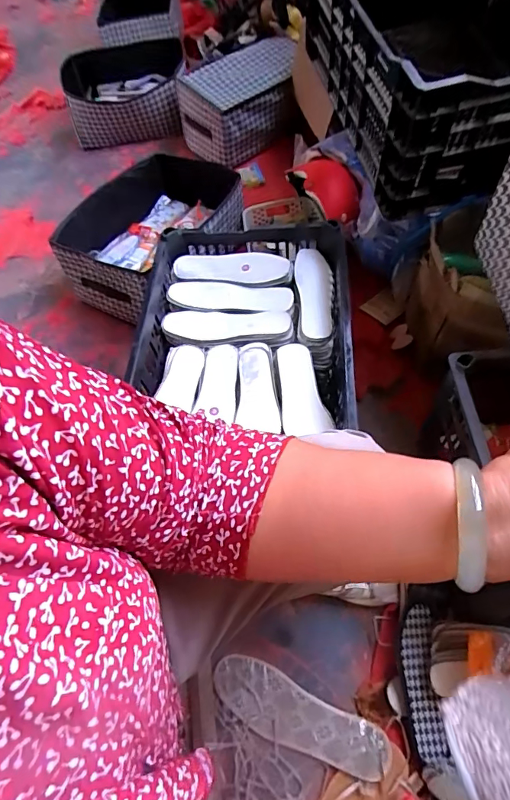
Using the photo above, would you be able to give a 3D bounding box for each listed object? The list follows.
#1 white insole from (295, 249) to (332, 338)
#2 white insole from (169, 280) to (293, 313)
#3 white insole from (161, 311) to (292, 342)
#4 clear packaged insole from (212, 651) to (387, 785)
[{"bbox_3d":[0.106,-0.191,0.790,0.064,0.027,0.207,0,56,5],"label":"white insole"},{"bbox_3d":[-0.047,-0.194,0.811,0.231,0.017,0.063,6,60,10],"label":"white insole"},{"bbox_3d":[-0.052,-0.137,0.785,0.224,0.011,0.065,-3,59,4],"label":"white insole"},{"bbox_3d":[0.060,0.462,0.640,0.259,0.011,0.084,21,64,18],"label":"clear packaged insole"}]

